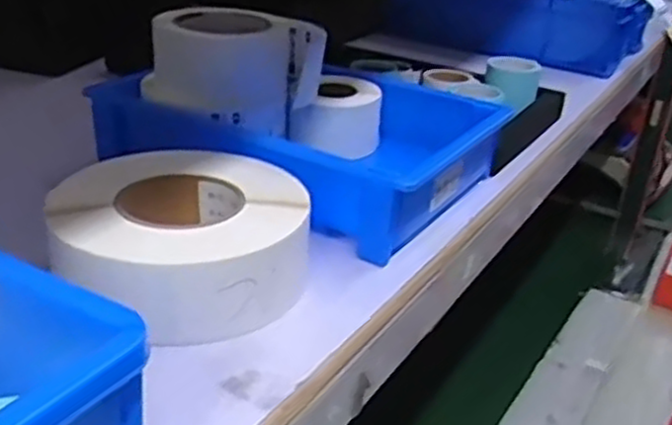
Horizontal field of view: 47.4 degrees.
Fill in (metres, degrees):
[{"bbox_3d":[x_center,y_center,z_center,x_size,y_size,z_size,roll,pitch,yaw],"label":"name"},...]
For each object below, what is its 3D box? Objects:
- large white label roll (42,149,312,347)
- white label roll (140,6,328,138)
[{"bbox_3d":[-0.093,0.012,0.491,0.157,0.050,0.158,4,27,-2],"label":"large white label roll"},{"bbox_3d":[-0.085,-0.123,0.662,0.123,0.080,0.116,18,30,25],"label":"white label roll"}]

